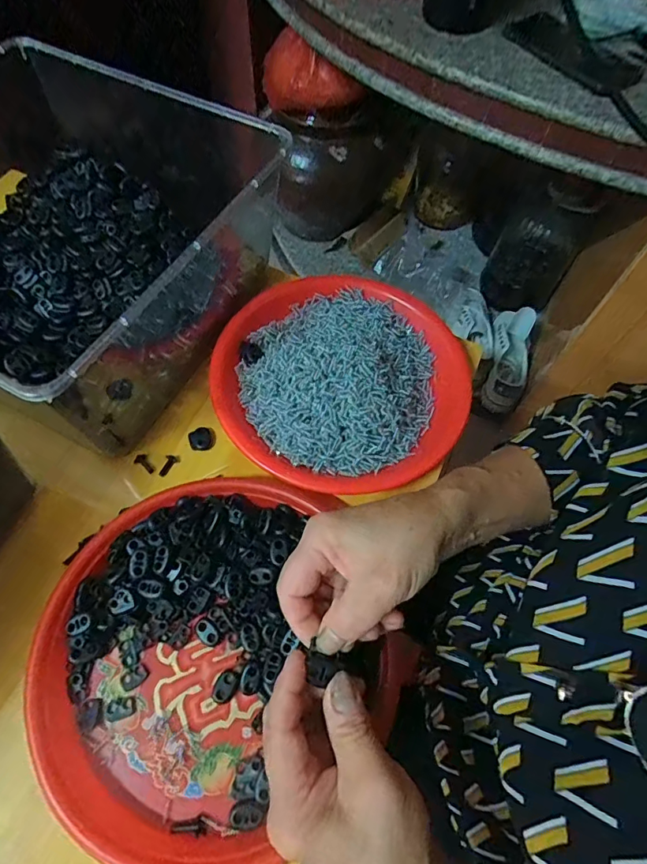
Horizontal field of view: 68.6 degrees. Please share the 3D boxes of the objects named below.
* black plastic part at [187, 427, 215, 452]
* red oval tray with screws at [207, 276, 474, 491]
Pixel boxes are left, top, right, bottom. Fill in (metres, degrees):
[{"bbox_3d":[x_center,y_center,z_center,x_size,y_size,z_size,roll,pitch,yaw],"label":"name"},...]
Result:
[{"bbox_3d":[-0.106,0.006,0.410,0.021,0.004,0.020,1,63,-2],"label":"black plastic part"},{"bbox_3d":[0.019,-0.054,0.424,0.218,0.042,0.219,22,64,8],"label":"red oval tray with screws"}]

